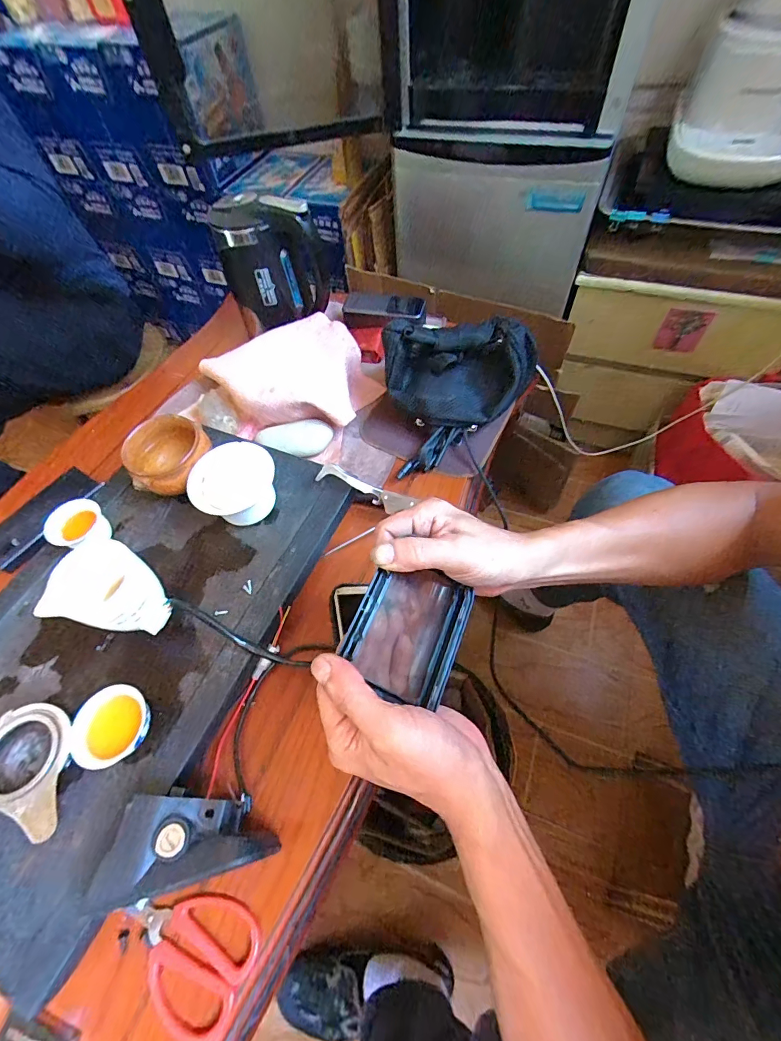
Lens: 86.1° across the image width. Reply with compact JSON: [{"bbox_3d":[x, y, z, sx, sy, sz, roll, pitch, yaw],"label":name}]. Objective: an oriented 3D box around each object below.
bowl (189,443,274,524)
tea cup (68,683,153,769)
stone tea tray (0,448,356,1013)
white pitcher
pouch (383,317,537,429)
[{"bbox_3d":[-0.173,-0.035,0.468,0.083,0.066,0.081,-2,59,3],"label":"bowl"},{"bbox_3d":[-0.249,0.186,0.378,0.059,0.034,0.064,-2,59,3],"label":"tea cup"},{"bbox_3d":[-0.283,0.102,0.438,0.327,0.046,0.505,19,62,15],"label":"stone tea tray"},{"bbox_3d":[-0.264,0.075,0.415,0.088,0.085,0.080,11,60,10],"label":"white pitcher"},{"bbox_3d":[0.094,-0.200,0.575,0.195,0.128,0.070,-1,16,-1],"label":"pouch"}]

